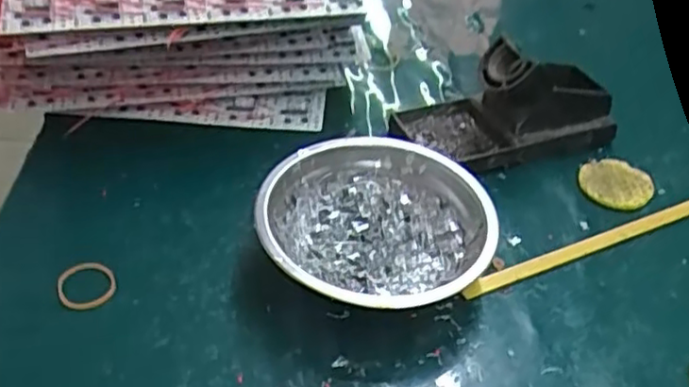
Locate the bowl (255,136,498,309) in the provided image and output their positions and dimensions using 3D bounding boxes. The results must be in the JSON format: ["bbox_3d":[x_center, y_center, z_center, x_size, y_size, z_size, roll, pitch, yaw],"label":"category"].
[{"bbox_3d":[0.018,0.021,0.368,0.124,0.041,0.125,2,42,-2],"label":"bowl"}]

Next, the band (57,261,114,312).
[{"bbox_3d":[-0.139,0.049,0.359,0.029,0.004,0.031,-2,47,2],"label":"band"}]

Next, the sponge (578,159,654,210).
[{"bbox_3d":[0.178,-0.007,0.438,0.045,0.004,0.045,2,42,-2],"label":"sponge"}]

